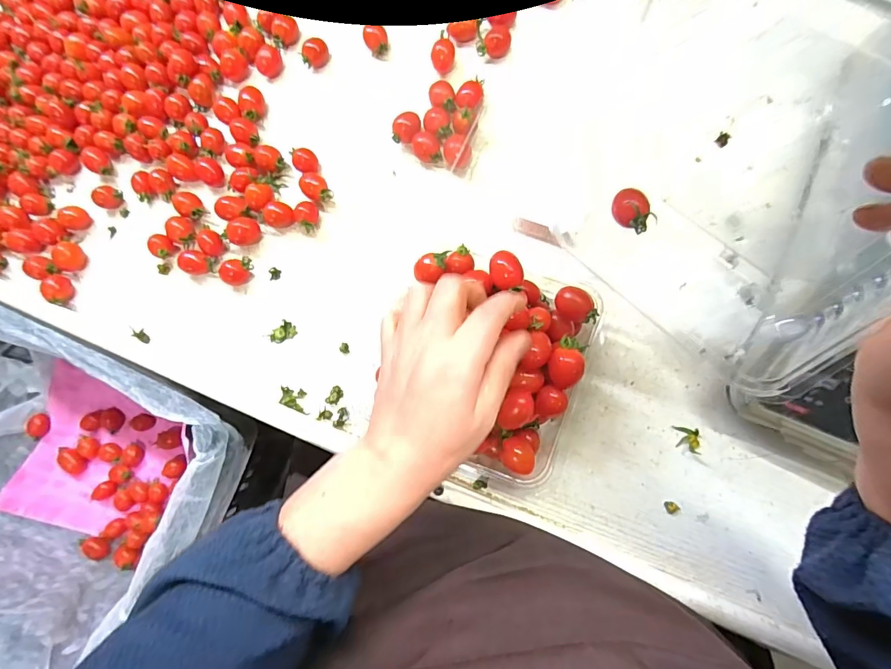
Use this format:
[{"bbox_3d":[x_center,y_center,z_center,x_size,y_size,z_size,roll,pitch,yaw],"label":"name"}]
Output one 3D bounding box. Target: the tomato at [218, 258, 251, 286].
[{"bbox_3d":[-0.207,-0.060,0.423,0.021,0.020,0.025,26,84,10],"label":"tomato"}]

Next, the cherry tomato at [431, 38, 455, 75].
[{"bbox_3d":[-0.002,-0.282,0.437,0.024,0.026,0.018,-6,80,5],"label":"cherry tomato"}]

